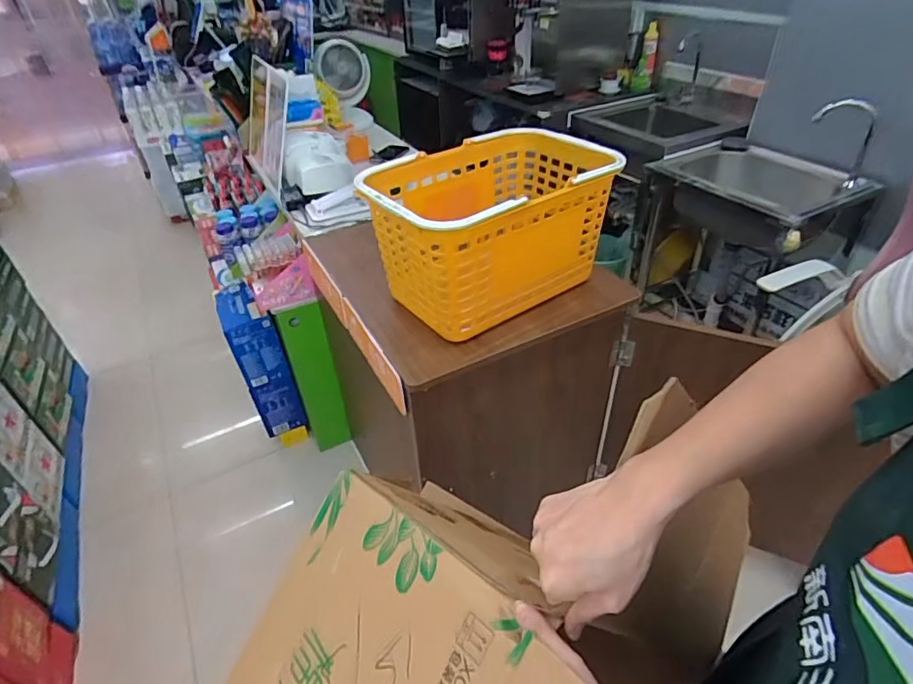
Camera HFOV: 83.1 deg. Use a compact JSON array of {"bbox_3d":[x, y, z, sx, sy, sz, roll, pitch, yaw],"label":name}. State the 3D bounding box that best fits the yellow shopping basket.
[{"bbox_3d":[0.073,-0.220,0.967,0.427,0.244,0.287,-29,45,-23],"label":"yellow shopping basket"}]

